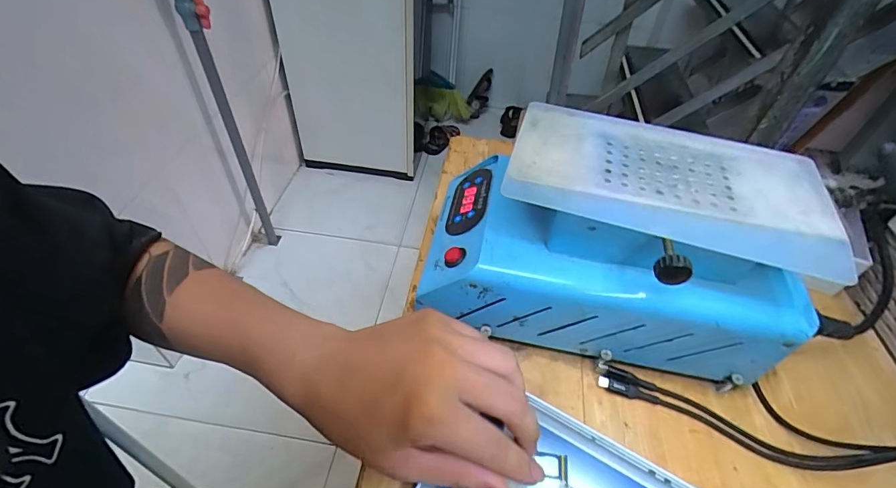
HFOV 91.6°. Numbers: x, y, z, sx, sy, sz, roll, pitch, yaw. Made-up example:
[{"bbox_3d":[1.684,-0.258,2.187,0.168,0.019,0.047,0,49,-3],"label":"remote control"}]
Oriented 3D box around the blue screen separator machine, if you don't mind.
[{"bbox_3d":[0.106,0.009,0.307,0.242,0.147,0.111,14,48,8],"label":"blue screen separator machine"}]

